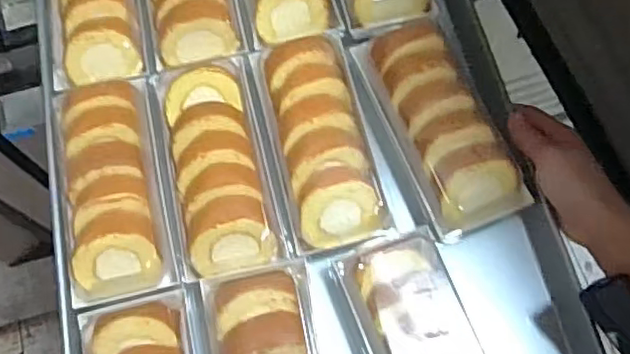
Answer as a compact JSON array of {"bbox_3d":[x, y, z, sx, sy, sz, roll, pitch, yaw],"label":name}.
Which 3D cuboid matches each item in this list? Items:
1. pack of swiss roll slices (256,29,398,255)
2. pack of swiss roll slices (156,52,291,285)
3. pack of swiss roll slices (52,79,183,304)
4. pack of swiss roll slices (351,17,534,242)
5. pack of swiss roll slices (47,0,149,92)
[{"bbox_3d":[0.003,-0.037,0.525,0.082,0.051,0.185,-11,63,-6],"label":"pack of swiss roll slices"},{"bbox_3d":[-0.082,-0.011,0.520,0.082,0.045,0.178,-12,63,-6],"label":"pack of swiss roll slices"},{"bbox_3d":[-0.169,0.008,0.510,0.081,0.055,0.176,-12,63,-6],"label":"pack of swiss roll slices"},{"bbox_3d":[0.101,-0.048,0.520,0.081,0.053,0.184,-21,65,-10],"label":"pack of swiss roll slices"},{"bbox_3d":[-0.211,-0.165,0.578,0.090,0.046,0.194,-10,63,-5],"label":"pack of swiss roll slices"}]

